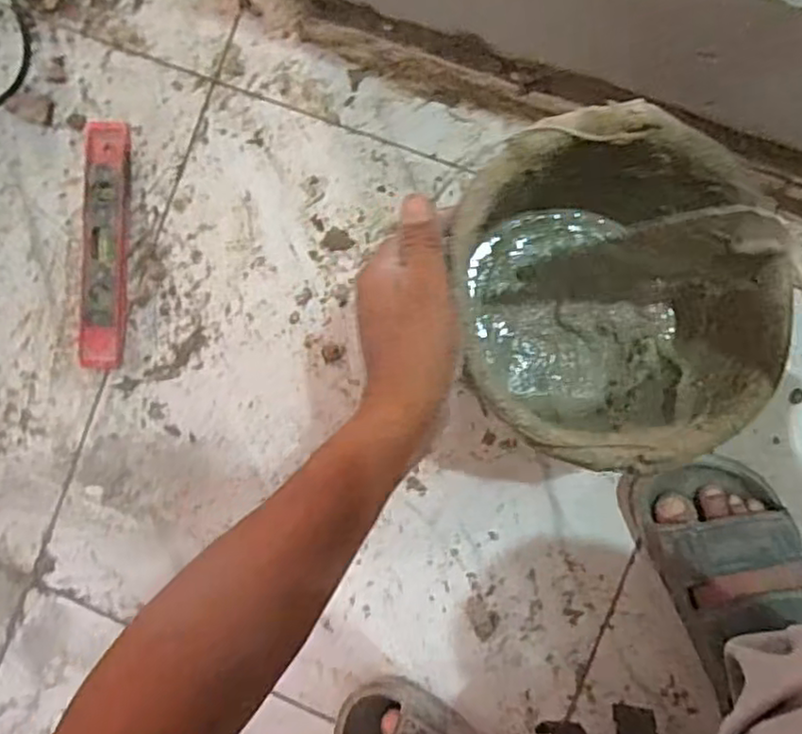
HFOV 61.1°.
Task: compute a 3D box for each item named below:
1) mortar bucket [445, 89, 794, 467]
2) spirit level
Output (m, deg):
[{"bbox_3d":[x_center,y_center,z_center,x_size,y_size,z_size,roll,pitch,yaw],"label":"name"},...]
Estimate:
[{"bbox_3d":[0.135,-0.043,0.463,0.224,0.177,0.224,0,85,-5],"label":"mortar bucket"},{"bbox_3d":[-0.274,-0.112,0.628,0.043,0.013,0.224,2,91,7],"label":"spirit level"}]

